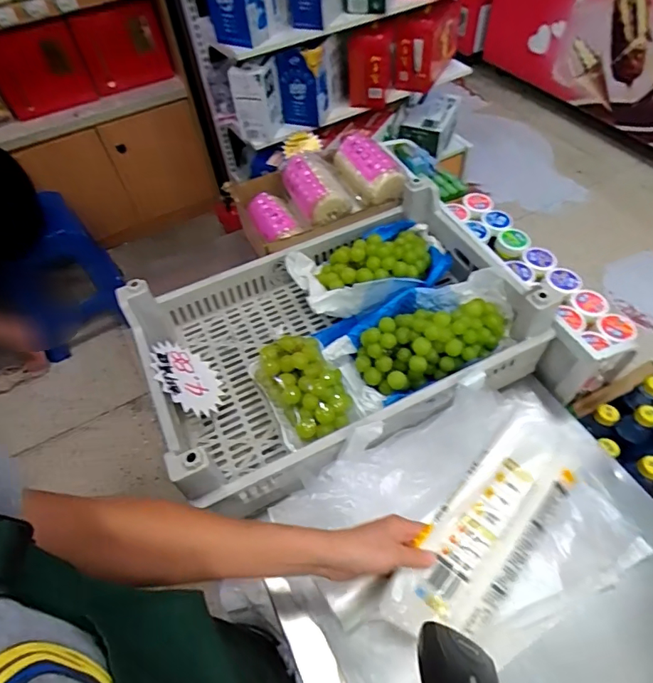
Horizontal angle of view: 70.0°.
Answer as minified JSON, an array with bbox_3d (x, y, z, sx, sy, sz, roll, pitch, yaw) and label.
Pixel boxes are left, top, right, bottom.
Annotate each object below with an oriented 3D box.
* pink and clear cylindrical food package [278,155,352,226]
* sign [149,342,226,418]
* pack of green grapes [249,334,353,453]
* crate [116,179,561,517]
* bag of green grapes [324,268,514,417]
[{"bbox_3d":[-0.018,-0.294,0.889,0.101,0.066,0.152,-27,55,-14],"label":"pink and clear cylindrical food package"},{"bbox_3d":[-0.211,0.054,0.710,0.010,0.117,0.131,-46,72,20],"label":"sign"},{"bbox_3d":[-0.033,0.068,0.685,0.114,0.069,0.184,-25,55,-13],"label":"pack of green grapes"},{"bbox_3d":[0.014,-0.021,0.737,0.567,0.135,0.390,-23,54,-12],"label":"crate"},{"bbox_3d":[0.155,-0.009,0.715,0.285,0.078,0.155,-26,55,-13],"label":"bag of green grapes"}]

